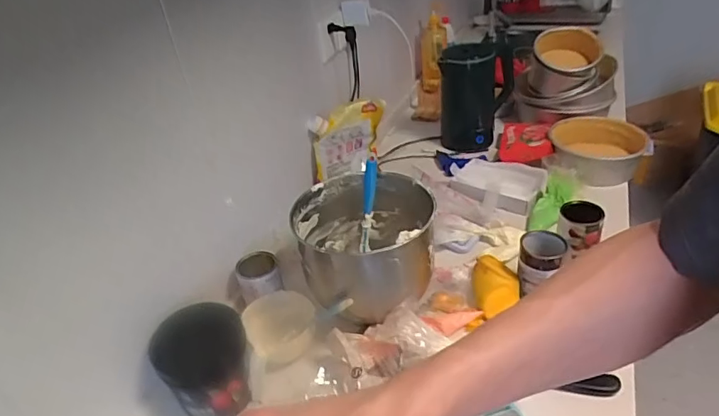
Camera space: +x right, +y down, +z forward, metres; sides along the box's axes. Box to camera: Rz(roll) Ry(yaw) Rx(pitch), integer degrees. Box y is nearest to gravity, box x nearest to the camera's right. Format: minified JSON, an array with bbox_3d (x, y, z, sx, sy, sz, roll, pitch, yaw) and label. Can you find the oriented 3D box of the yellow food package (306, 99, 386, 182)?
[{"bbox_3d":[-0.029,-0.155,1.127,0.189,0.161,0.050,-23,37,-23],"label":"yellow food package"}]

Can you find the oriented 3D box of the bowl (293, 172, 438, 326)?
[{"bbox_3d":[0.008,0.059,0.822,0.212,0.145,0.232,-5,34,3],"label":"bowl"}]

